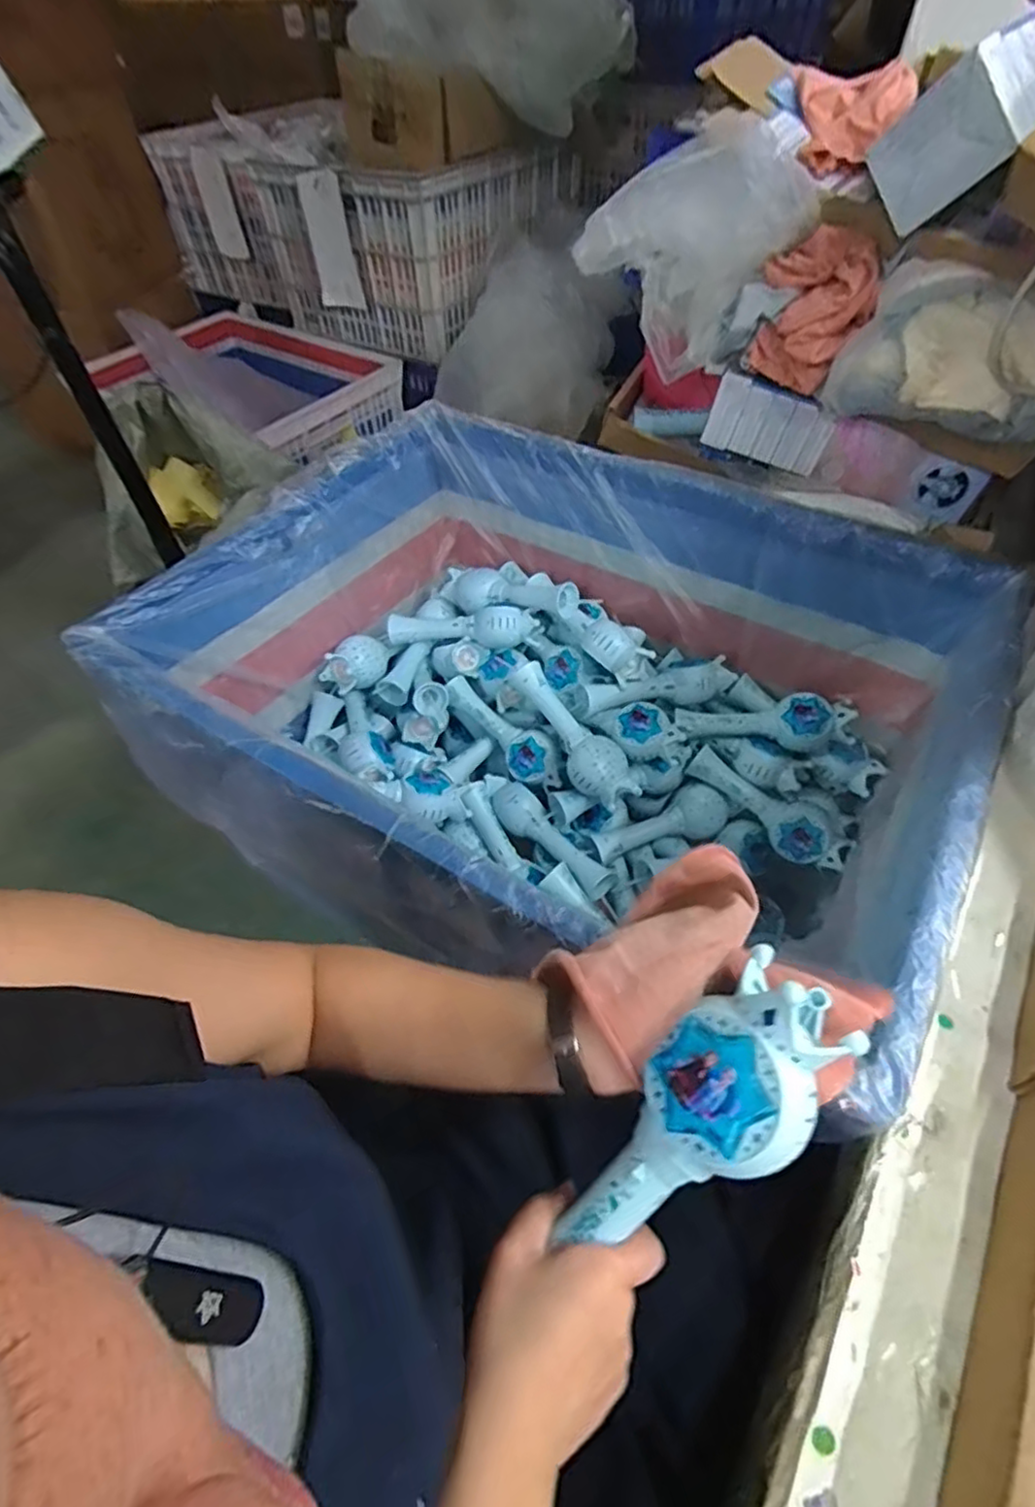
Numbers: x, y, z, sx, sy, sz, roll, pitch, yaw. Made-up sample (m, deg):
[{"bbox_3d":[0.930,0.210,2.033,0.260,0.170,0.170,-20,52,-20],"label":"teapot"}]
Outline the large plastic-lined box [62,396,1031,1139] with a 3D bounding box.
[{"bbox_3d":[0.043,-0.030,0.799,0.803,0.358,0.628,25,57,21],"label":"large plastic-lined box"}]

